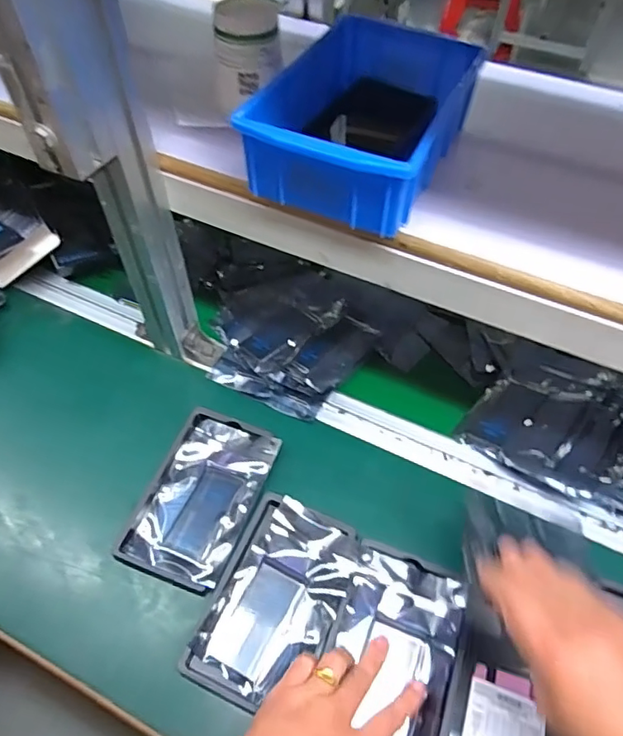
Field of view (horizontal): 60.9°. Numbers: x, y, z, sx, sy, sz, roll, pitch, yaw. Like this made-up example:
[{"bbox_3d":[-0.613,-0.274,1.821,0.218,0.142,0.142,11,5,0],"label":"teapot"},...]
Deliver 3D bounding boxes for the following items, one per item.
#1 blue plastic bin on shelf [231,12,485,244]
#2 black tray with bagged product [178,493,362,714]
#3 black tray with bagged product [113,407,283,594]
[{"bbox_3d":[0.043,-0.195,0.416,0.131,0.061,0.194,21,55,14],"label":"blue plastic bin on shelf"},{"bbox_3d":[-0.027,0.193,0.443,0.101,0.019,0.155,20,55,13],"label":"black tray with bagged product"},{"bbox_3d":[-0.101,0.116,0.498,0.100,0.013,0.159,18,55,12],"label":"black tray with bagged product"}]

